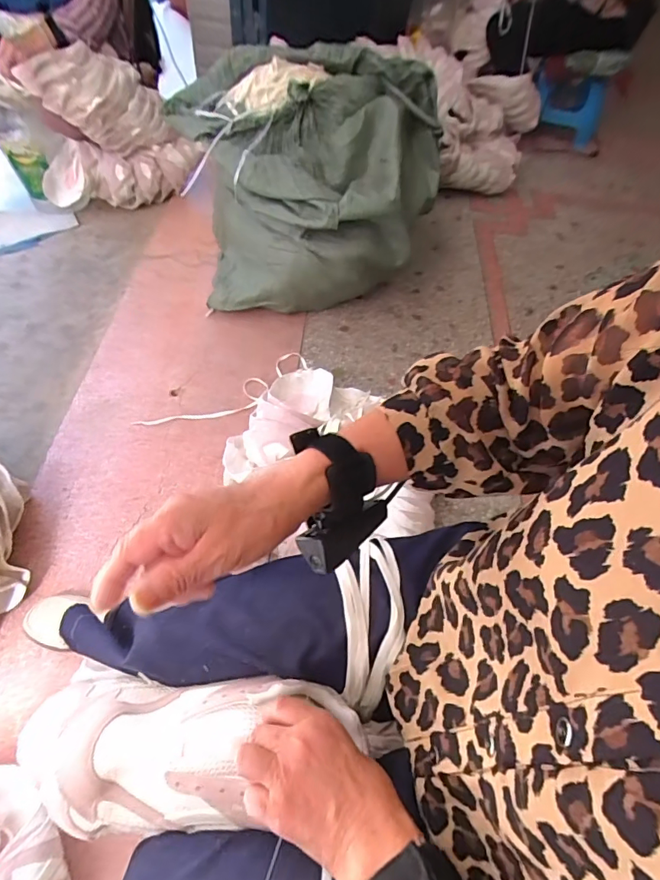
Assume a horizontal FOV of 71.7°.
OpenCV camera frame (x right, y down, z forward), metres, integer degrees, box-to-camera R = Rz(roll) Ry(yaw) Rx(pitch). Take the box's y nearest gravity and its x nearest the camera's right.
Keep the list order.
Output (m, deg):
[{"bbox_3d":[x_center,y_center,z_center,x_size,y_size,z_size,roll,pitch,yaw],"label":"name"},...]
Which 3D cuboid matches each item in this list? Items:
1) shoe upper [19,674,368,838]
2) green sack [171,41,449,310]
[{"bbox_3d":[-0.121,0.259,0.388,0.286,0.079,0.106,-4,57,1],"label":"shoe upper"},{"bbox_3d":[-0.048,-0.649,1.170,0.633,0.413,0.500,-1,57,-7],"label":"green sack"}]

